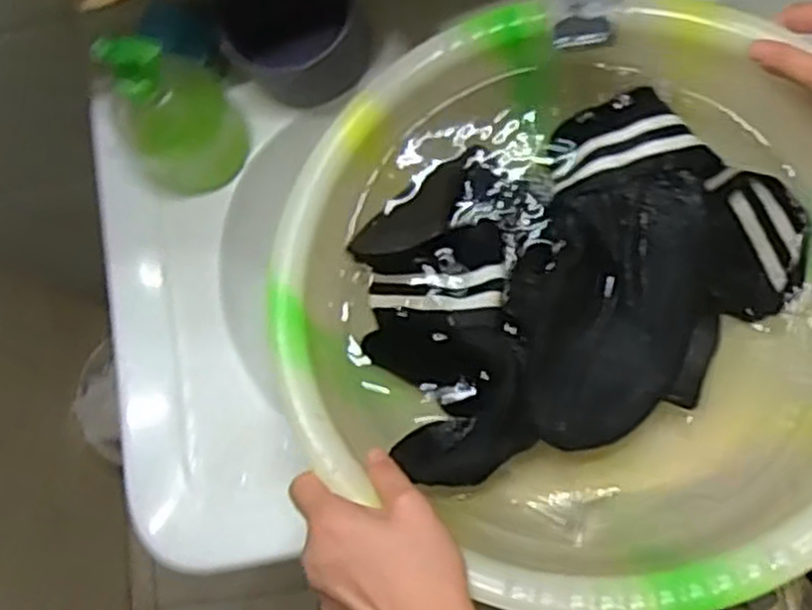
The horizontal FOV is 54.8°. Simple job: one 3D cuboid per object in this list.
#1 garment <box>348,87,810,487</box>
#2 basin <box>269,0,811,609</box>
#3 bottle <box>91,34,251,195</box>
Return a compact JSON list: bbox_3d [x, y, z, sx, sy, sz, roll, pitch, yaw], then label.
[{"bbox_3d":[0.115,-0.016,0.536,0.293,0.059,0.211,-18,77,-5],"label":"garment"},{"bbox_3d":[0.109,-0.018,0.490,0.346,0.160,0.364,0,76,0],"label":"basin"},{"bbox_3d":[-0.171,-0.142,0.571,0.086,0.163,0.063,-24,78,-6],"label":"bottle"}]

